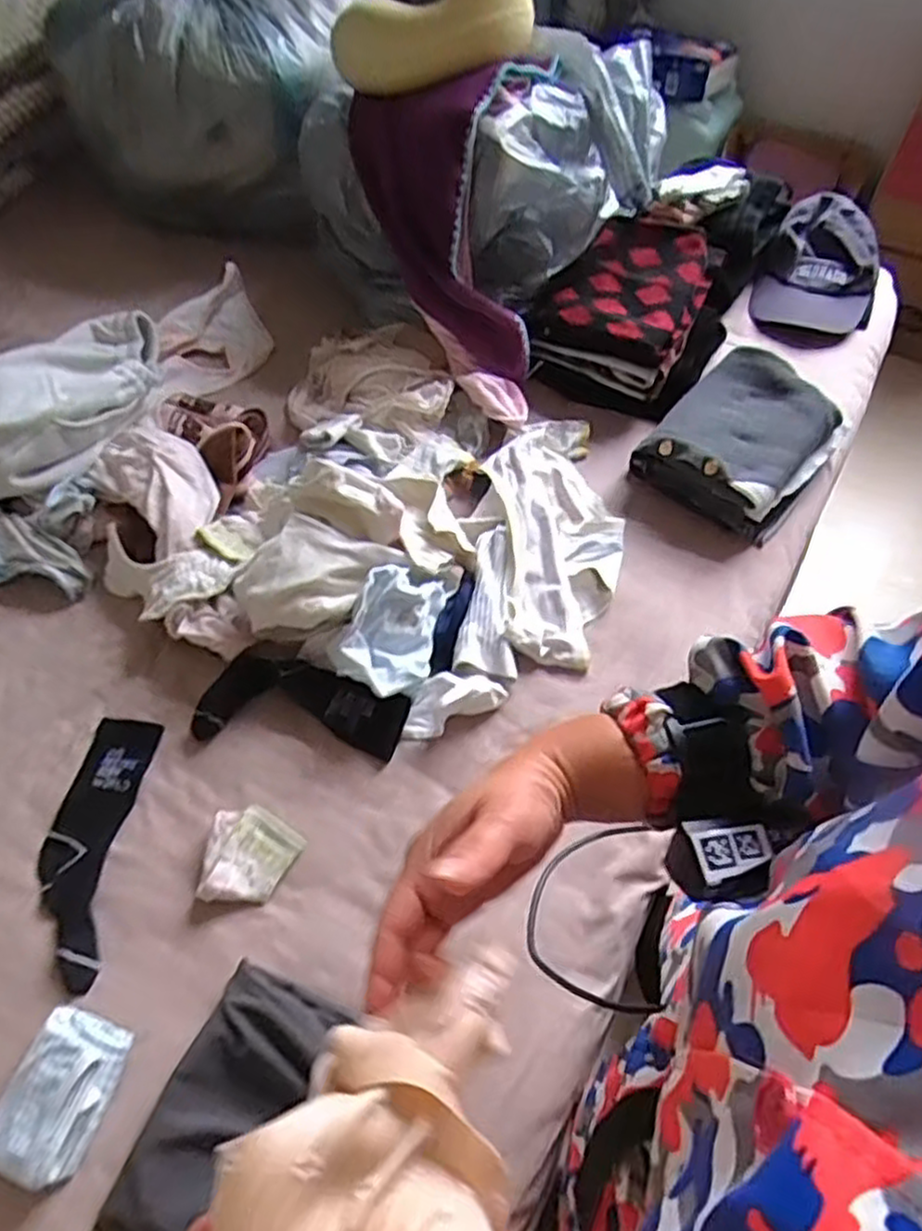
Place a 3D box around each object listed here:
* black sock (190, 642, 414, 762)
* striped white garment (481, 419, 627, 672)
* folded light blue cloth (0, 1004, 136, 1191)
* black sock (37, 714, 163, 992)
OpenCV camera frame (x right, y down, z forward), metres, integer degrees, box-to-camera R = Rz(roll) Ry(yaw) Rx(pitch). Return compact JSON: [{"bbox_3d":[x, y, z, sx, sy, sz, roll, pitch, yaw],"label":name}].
[{"bbox_3d":[-0.183,0.099,0.856,0.239,0.059,0.112,11,59,8],"label":"black sock"},{"bbox_3d":[0.132,-0.118,1.006,0.169,0.071,0.396,-5,58,-2],"label":"striped white garment"},{"bbox_3d":[-0.367,0.432,0.667,0.092,0.037,0.129,20,61,12],"label":"folded light blue cloth"},{"bbox_3d":[-0.409,0.247,0.810,0.095,0.015,0.283,2,58,2],"label":"black sock"}]

